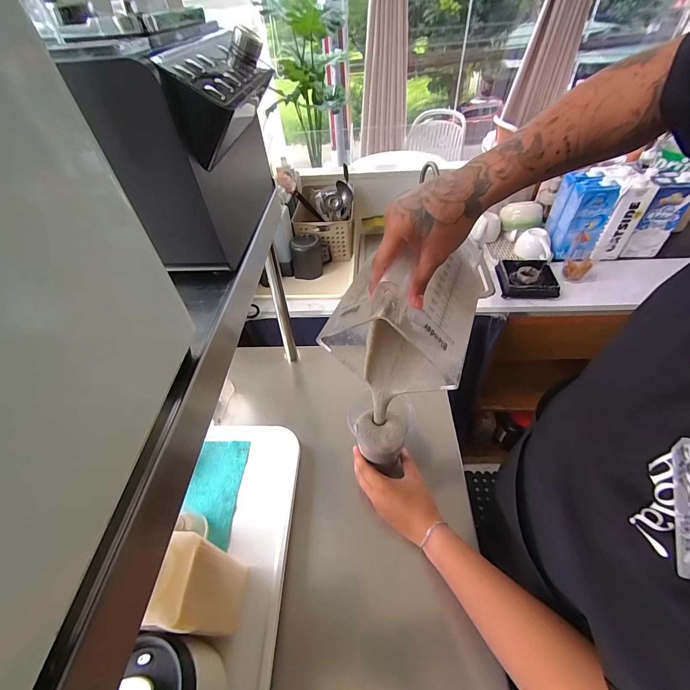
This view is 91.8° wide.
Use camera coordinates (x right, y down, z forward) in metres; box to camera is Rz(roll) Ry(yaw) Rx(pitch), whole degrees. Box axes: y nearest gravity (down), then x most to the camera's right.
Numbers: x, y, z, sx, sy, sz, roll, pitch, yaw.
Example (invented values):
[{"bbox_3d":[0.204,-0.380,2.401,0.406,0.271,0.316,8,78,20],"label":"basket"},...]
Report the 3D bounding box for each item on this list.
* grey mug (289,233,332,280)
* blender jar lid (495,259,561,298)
[{"bbox_3d":[-0.101,-0.265,0.999,0.117,0.107,0.082,-8,47,-3],"label":"grey mug"},{"bbox_3d":[0.492,-0.184,0.913,0.145,0.030,0.144,3,47,8],"label":"blender jar lid"}]

